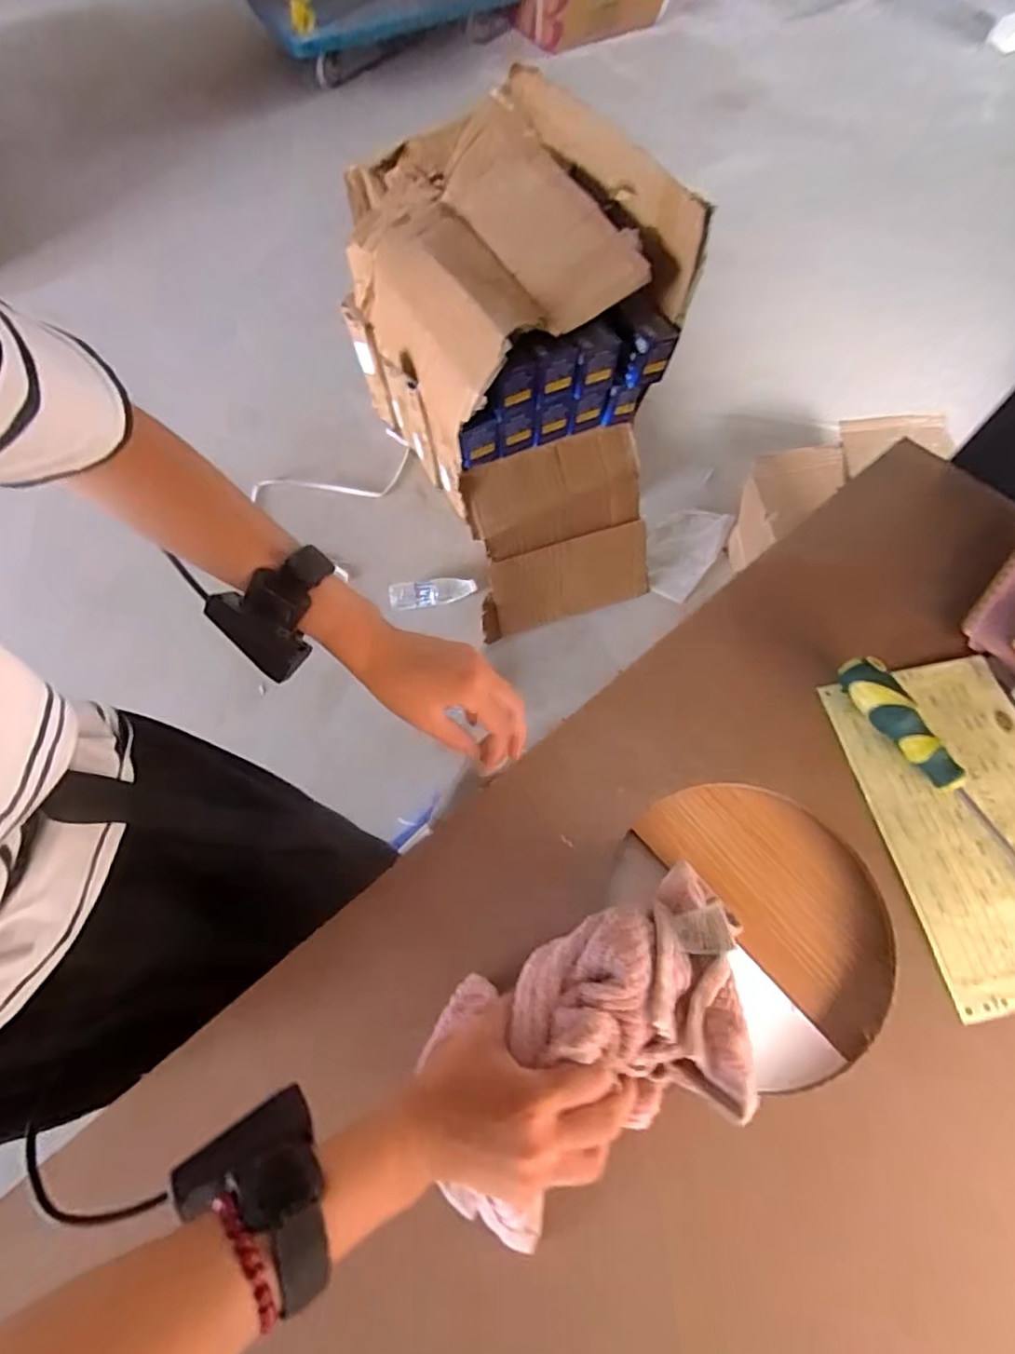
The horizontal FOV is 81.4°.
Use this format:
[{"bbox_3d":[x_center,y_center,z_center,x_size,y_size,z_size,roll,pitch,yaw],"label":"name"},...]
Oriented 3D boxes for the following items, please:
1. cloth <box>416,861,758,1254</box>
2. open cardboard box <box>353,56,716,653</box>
[{"bbox_3d":[0.061,0.212,0.350,0.206,0.065,0.121,-26,69,-11],"label":"cloth"},{"bbox_3d":[0.017,-0.681,1.296,0.515,0.654,0.913,-20,67,-8],"label":"open cardboard box"}]

